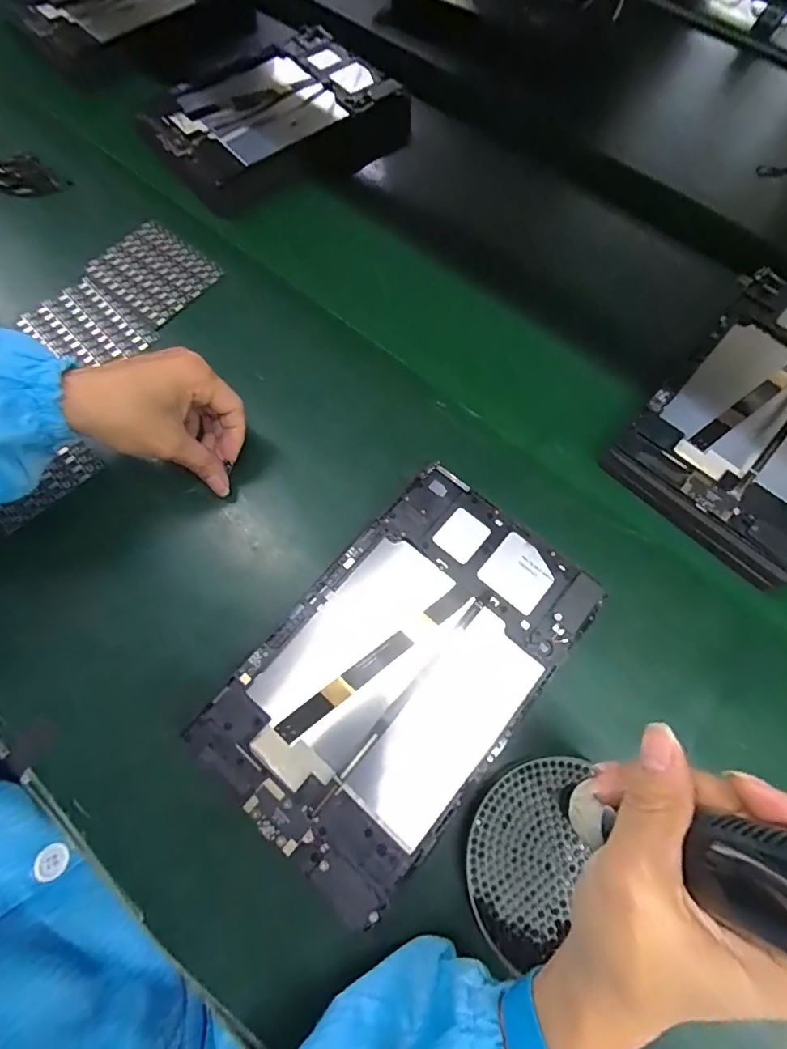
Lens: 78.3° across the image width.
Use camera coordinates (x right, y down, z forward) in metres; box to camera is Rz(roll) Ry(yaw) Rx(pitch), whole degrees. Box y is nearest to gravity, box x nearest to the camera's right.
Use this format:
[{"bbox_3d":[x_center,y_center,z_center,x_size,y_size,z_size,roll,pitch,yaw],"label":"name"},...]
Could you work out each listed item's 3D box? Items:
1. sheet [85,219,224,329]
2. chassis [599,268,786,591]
[{"bbox_3d":[-0.219,-0.232,0.441,0.098,0.008,0.084,35,73,12],"label":"sheet"},{"bbox_3d":[0.299,-0.091,0.385,0.147,0.032,0.254,40,74,13],"label":"chassis"}]

